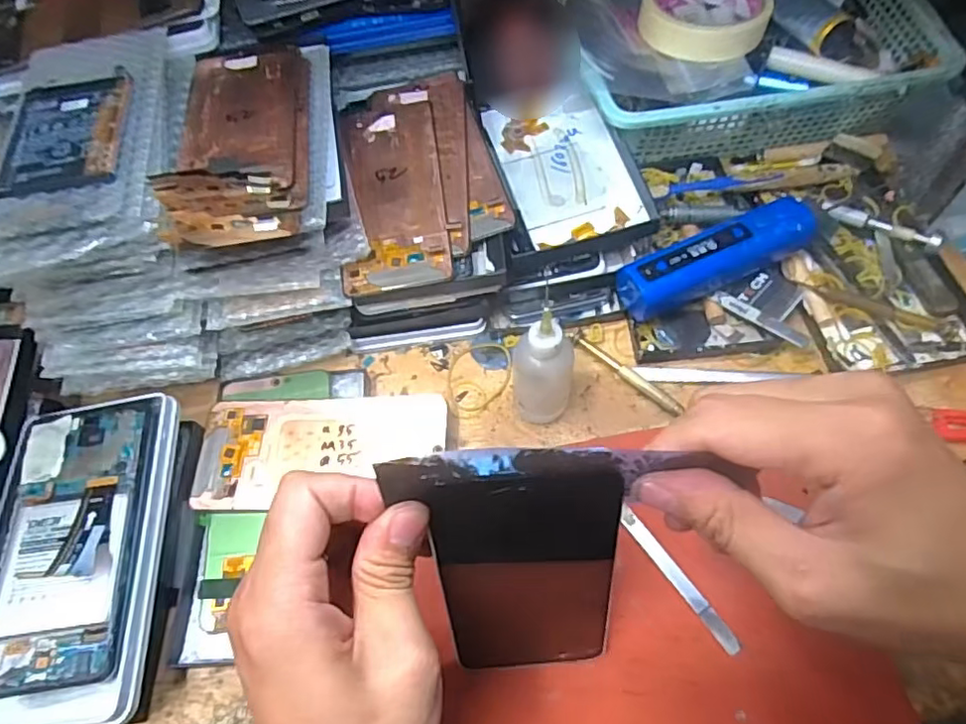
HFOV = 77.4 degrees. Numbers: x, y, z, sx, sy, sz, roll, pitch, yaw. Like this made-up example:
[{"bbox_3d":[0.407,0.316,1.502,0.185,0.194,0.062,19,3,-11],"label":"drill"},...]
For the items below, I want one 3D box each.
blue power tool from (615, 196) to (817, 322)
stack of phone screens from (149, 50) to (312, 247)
[{"bbox_3d":[0.157,-0.070,0.410,0.129,0.044,0.035,-23,63,-8],"label":"blue power tool"},{"bbox_3d":[-0.143,-0.136,0.359,0.077,0.027,0.194,-10,52,-4],"label":"stack of phone screens"}]

